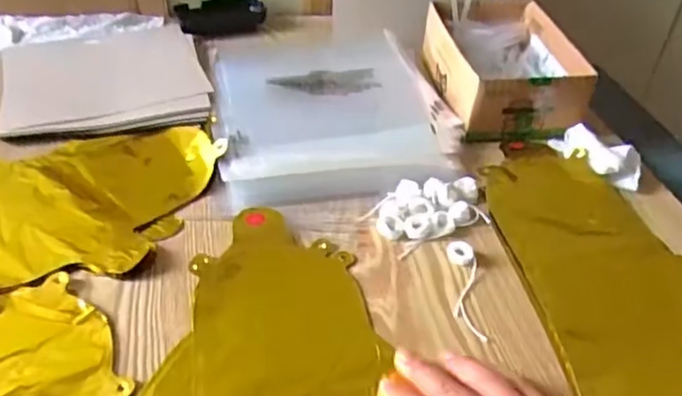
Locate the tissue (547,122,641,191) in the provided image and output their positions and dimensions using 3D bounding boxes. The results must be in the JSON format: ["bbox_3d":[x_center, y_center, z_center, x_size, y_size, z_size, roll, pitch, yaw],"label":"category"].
[{"bbox_3d":[0.243,-0.044,0.596,0.040,0.022,0.088,-26,48,-29],"label":"tissue"}]

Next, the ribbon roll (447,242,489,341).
[{"bbox_3d":[0.094,0.066,0.473,0.021,0.006,0.095,3,40,1],"label":"ribbon roll"}]

